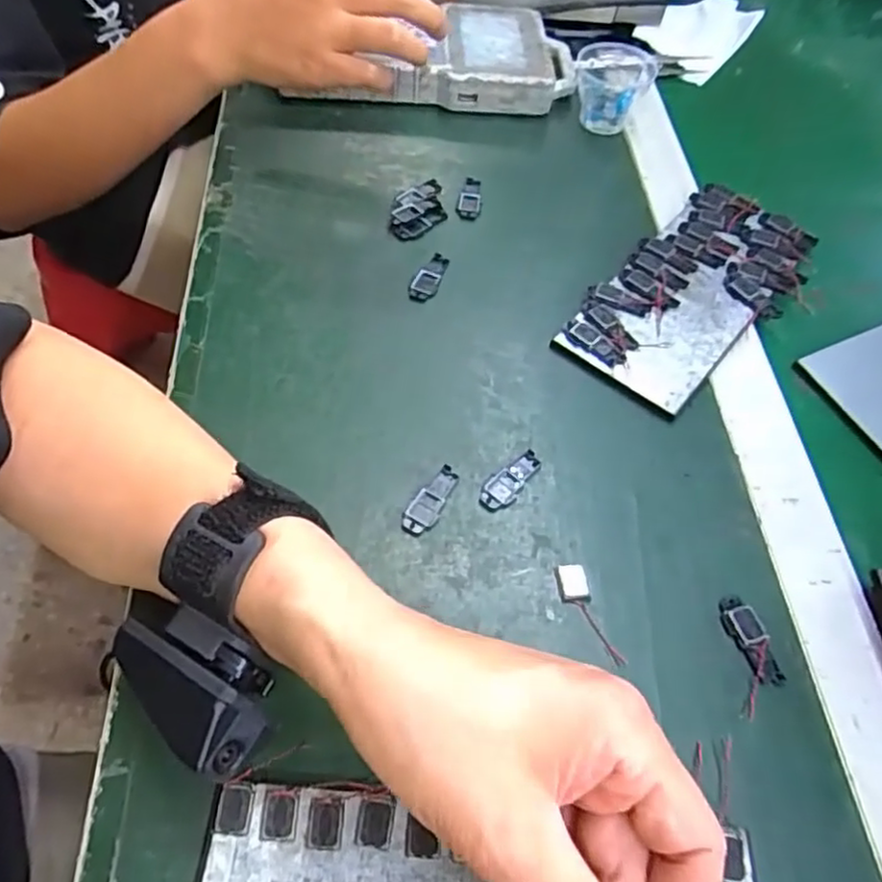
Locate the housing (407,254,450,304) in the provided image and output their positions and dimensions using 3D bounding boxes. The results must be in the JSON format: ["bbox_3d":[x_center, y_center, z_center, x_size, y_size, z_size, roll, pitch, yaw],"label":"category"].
[{"bbox_3d":[-0.008,-0.101,0.423,0.016,0.004,0.041,20,58,9],"label":"housing"}]

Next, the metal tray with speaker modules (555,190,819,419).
[{"bbox_3d":[0.158,-0.094,0.425,0.087,0.011,0.186,38,62,19],"label":"metal tray with speaker modules"}]

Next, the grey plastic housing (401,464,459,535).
[{"bbox_3d":[-0.005,0.029,0.337,0.015,0.004,0.041,26,59,13],"label":"grey plastic housing"}]

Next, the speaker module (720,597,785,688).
[{"bbox_3d":[0.140,0.090,0.311,0.015,0.006,0.041,-12,59,-12],"label":"speaker module"}]

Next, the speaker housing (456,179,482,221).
[{"bbox_3d":[0.020,-0.165,0.468,0.017,0.004,0.040,10,57,2],"label":"speaker housing"}]

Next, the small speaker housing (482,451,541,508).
[{"bbox_3d":[0.036,0.019,0.348,0.016,0.004,0.039,36,62,18],"label":"small speaker housing"}]

